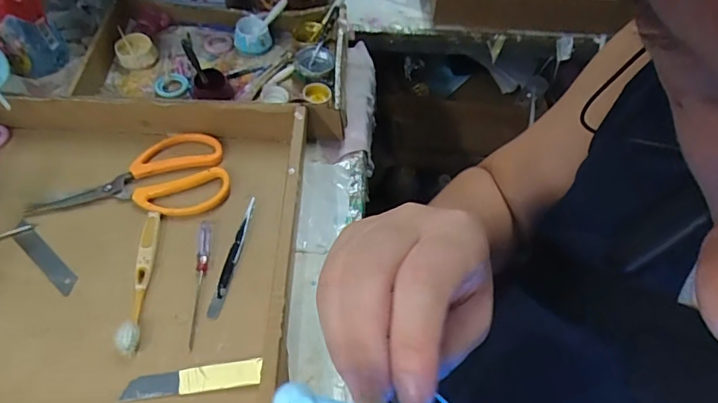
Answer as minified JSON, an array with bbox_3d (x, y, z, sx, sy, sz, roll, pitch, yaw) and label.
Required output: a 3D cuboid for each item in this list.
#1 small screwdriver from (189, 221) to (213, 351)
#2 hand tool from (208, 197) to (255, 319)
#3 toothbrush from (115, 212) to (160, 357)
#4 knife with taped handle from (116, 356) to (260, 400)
[{"bbox_3d":[-0.142,0.069,0.432,0.011,0.007,0.122,-2,55,-6],"label":"small screwdriver"},{"bbox_3d":[-0.116,0.049,0.445,0.012,0.013,0.120,10,54,2],"label":"hand tool"},{"bbox_3d":[-0.195,0.067,0.429,0.019,0.014,0.137,-2,55,-6],"label":"toothbrush"},{"bbox_3d":[-0.134,0.143,0.389,0.107,0.007,0.021,-6,55,-9],"label":"knife with taped handle"}]

